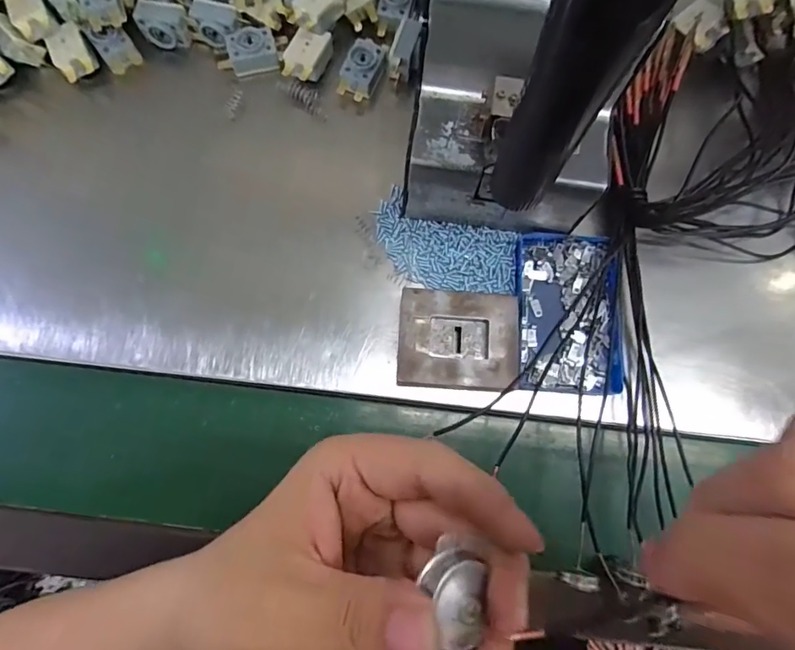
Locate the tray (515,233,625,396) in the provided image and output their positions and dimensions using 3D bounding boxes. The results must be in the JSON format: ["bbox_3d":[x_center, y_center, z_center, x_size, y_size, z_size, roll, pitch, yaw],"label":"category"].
[{"bbox_3d":[0.122,-0.010,0.340,0.069,0.014,0.113,3,77,0],"label":"tray"}]

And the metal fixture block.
[{"bbox_3d":[0.041,0.011,0.328,0.078,0.025,0.066,4,77,0],"label":"metal fixture block"}]

